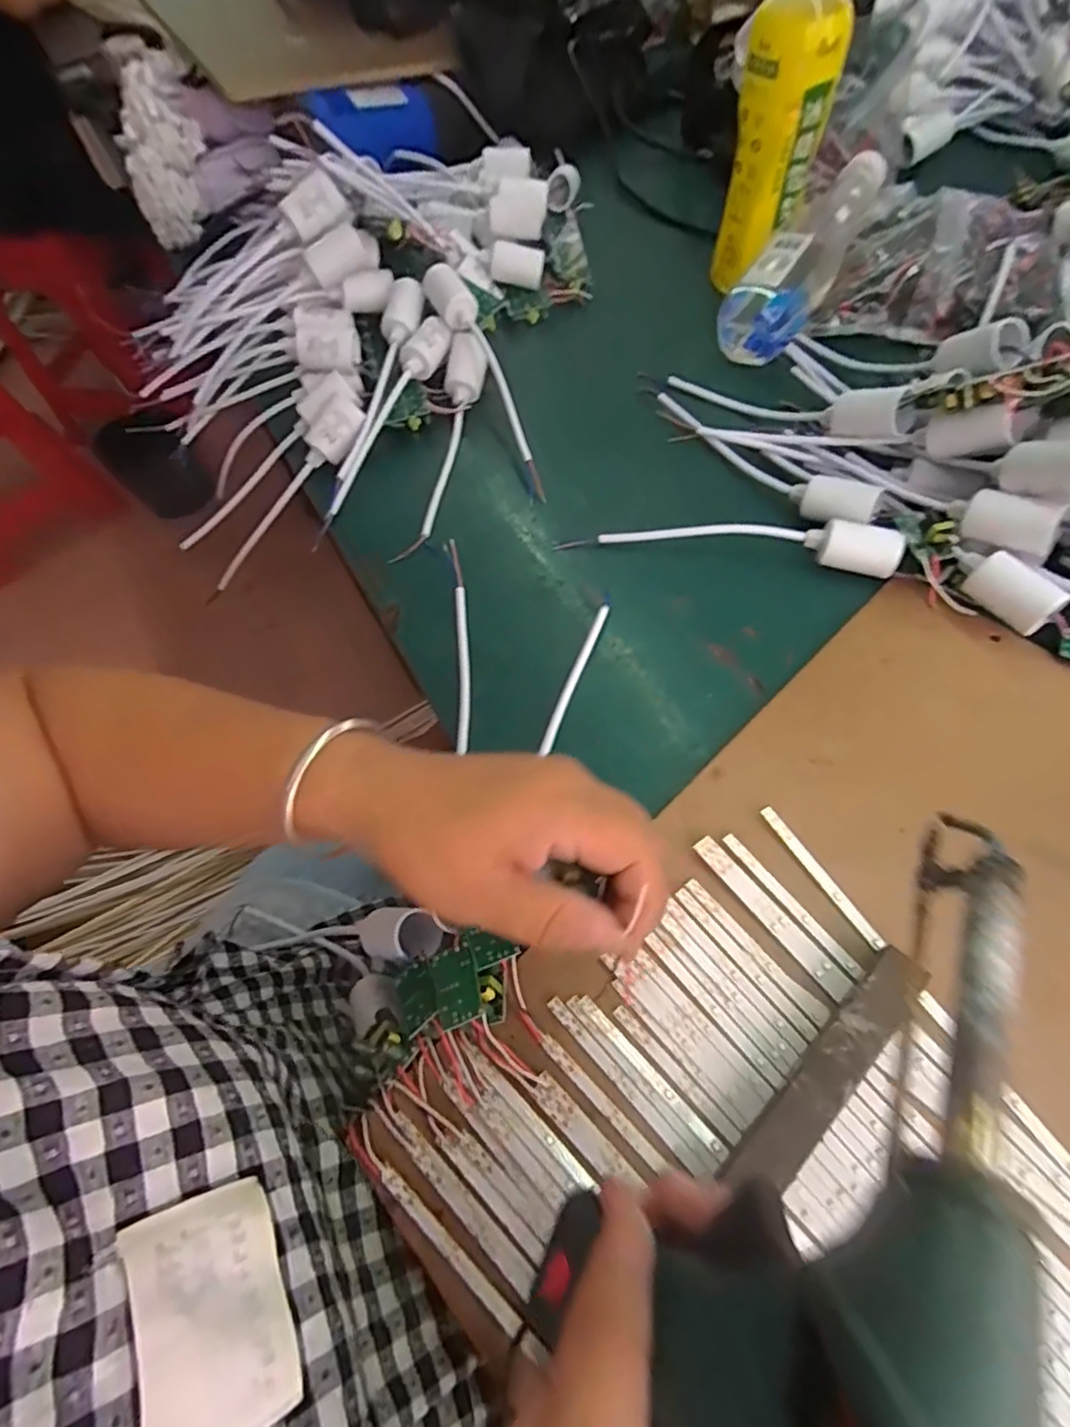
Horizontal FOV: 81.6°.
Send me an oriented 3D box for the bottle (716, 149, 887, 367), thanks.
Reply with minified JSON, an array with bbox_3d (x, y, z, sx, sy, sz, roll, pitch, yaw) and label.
[{"bbox_3d":[0.213,-0.359,0.485,0.054,0.055,0.186,36,86,21],"label":"bottle"}]

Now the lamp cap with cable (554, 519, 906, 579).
[{"bbox_3d":[0.120,-0.113,0.396,0.206,0.030,0.024,10,62,9],"label":"lamp cap with cable"}]

